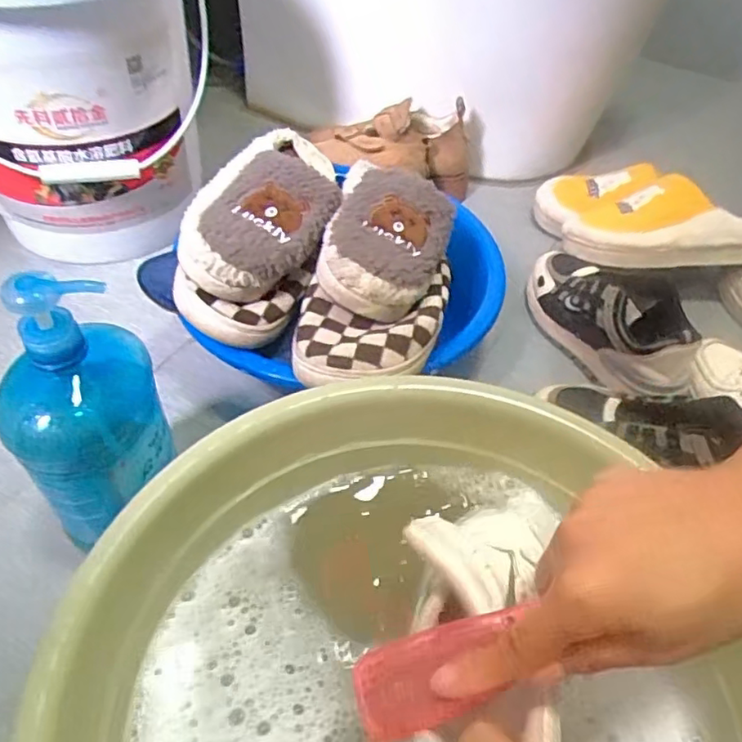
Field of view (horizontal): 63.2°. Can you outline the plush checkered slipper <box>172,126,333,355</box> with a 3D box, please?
[{"bbox_3d":[-0.098,-0.152,0.582,0.124,0.088,0.269,11,61,5],"label":"plush checkered slipper"}]

